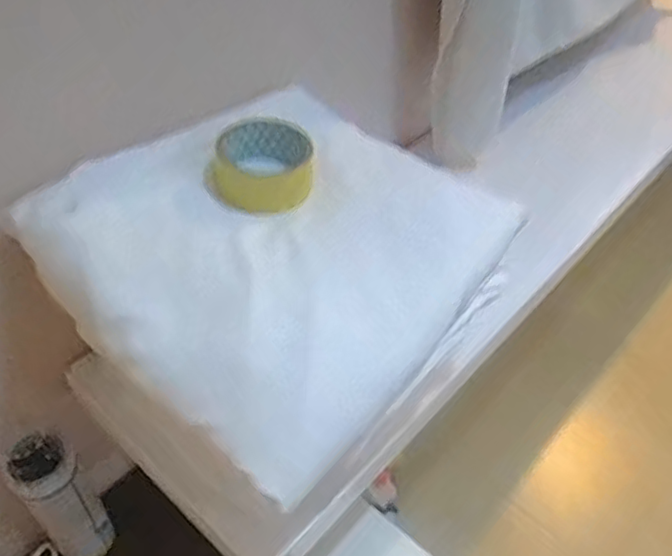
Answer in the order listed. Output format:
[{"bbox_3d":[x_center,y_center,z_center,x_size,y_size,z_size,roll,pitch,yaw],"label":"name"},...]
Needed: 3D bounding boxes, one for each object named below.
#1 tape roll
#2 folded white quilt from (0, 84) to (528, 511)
[{"bbox_3d":[-0.069,-0.105,0.568,0.092,0.041,0.095,1,42,-1],"label":"tape roll"},{"bbox_3d":[-0.040,-0.028,0.543,0.317,0.110,0.346,30,50,29],"label":"folded white quilt"}]

